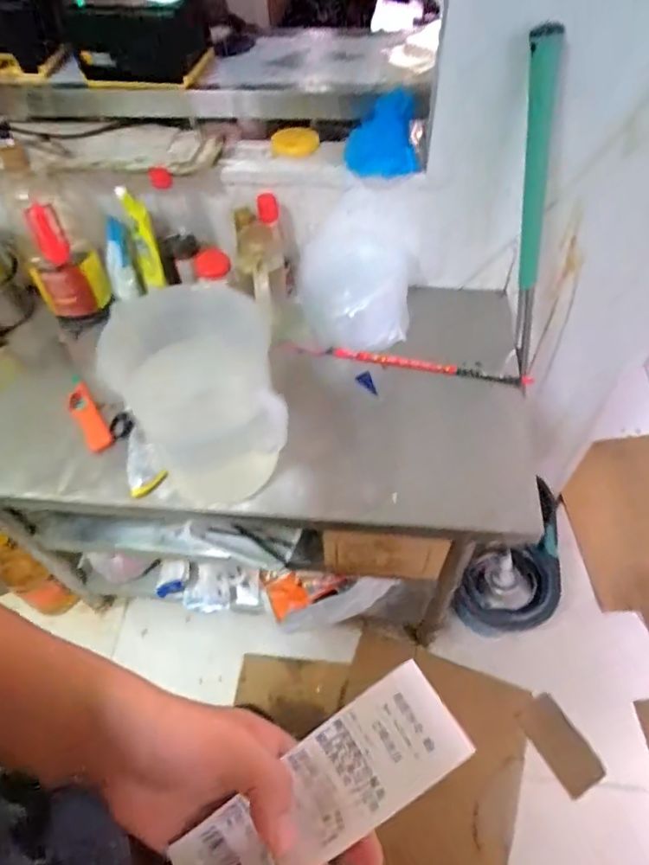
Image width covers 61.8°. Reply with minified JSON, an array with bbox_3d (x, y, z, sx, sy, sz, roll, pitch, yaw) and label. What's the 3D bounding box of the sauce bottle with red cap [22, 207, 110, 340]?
[{"bbox_3d":[-0.449,-0.283,0.925,0.088,0.214,0.090,21,57,16],"label":"sauce bottle with red cap"}]

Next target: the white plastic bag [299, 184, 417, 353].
[{"bbox_3d":[0.053,-0.270,0.923,0.205,0.168,0.206,3,54,4],"label":"white plastic bag"}]

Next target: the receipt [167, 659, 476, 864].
[{"bbox_3d":[-0.006,0.202,0.296,0.175,0.009,0.053,-37,62,0],"label":"receipt"}]

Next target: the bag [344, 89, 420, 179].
[{"bbox_3d":[0.089,-0.494,0.893,0.120,0.021,0.158,-5,81,-10],"label":"bag"}]

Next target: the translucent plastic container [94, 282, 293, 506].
[{"bbox_3d":[-0.169,-0.031,0.720,0.215,0.249,0.178,-10,54,-5],"label":"translucent plastic container"}]

